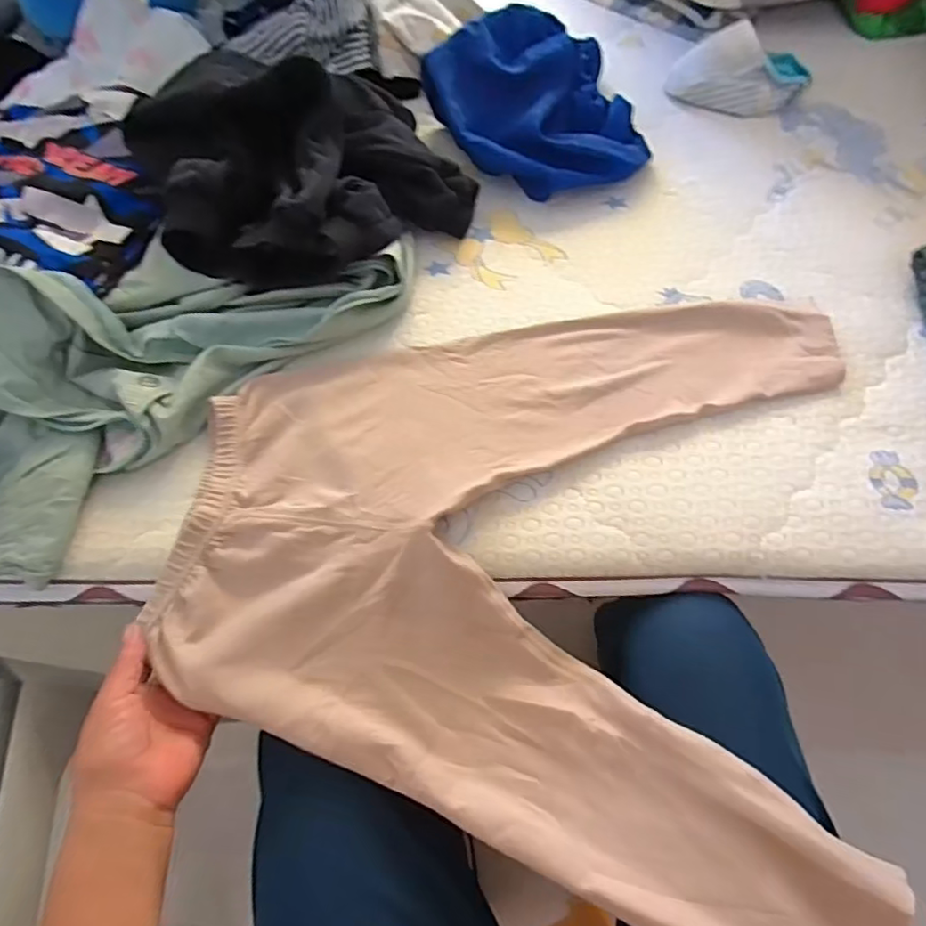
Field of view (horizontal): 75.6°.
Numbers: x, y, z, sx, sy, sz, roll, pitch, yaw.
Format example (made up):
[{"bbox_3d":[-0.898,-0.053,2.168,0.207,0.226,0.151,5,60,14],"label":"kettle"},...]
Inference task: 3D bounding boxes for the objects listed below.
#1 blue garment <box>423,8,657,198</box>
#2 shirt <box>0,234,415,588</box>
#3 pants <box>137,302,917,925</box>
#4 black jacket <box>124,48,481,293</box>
[{"bbox_3d":[0.080,-0.400,0.654,0.216,0.092,0.214,-2,59,3],"label":"blue garment"},{"bbox_3d":[-0.254,-0.120,0.520,0.199,0.098,0.456,38,69,24],"label":"shirt"},{"bbox_3d":[0.058,0.034,0.484,0.515,0.067,0.461,19,62,16],"label":"pants"},{"bbox_3d":[-0.161,-0.311,0.594,0.296,0.122,0.290,-24,60,-10],"label":"black jacket"}]

